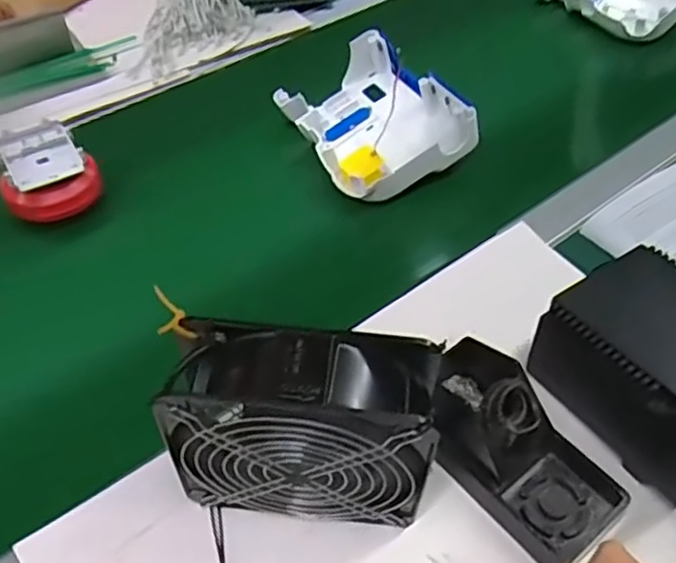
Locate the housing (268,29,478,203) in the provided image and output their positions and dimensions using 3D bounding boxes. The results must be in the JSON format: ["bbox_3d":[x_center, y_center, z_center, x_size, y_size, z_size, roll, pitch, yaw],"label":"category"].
[{"bbox_3d":[0.034,-0.168,0.692,0.137,0.067,0.183,-24,53,-19],"label":"housing"}]

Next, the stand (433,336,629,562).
[{"bbox_3d":[0.119,0.106,0.463,0.076,0.079,0.156,-32,56,-24],"label":"stand"}]

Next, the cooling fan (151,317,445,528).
[{"bbox_3d":[-0.020,0.096,0.420,0.151,0.156,0.064,2,49,2],"label":"cooling fan"}]

